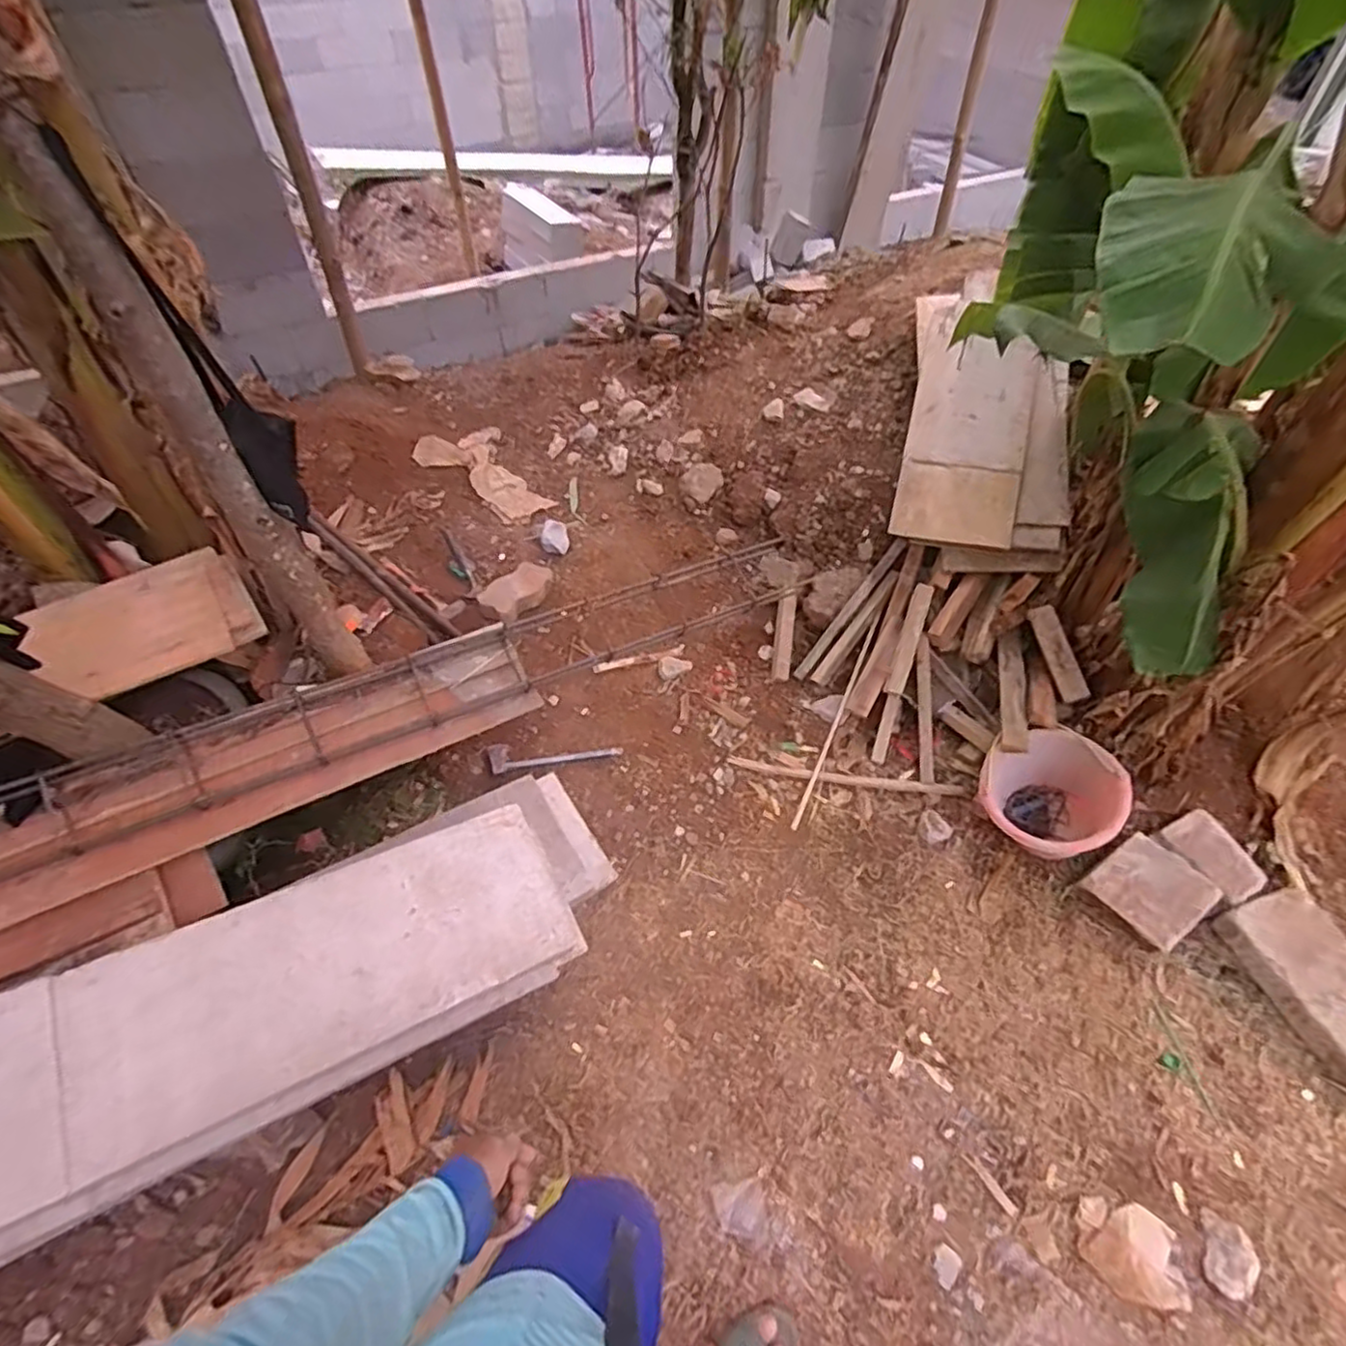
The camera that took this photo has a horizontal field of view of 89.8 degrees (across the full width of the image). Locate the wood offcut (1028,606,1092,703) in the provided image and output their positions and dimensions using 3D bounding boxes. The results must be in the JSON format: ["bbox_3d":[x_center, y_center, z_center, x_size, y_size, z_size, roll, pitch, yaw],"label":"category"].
[{"bbox_3d":[0.957,-0.048,1.676,0.060,0.022,0.248,-23,80,29],"label":"wood offcut"}]

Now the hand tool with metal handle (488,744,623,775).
[{"bbox_3d":[-0.309,0.206,1.780,0.344,0.024,0.079,-8,68,-12],"label":"hand tool with metal handle"}]

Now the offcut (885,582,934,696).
[{"bbox_3d":[0.628,-0.090,1.796,0.050,0.046,0.312,17,87,15],"label":"offcut"}]

